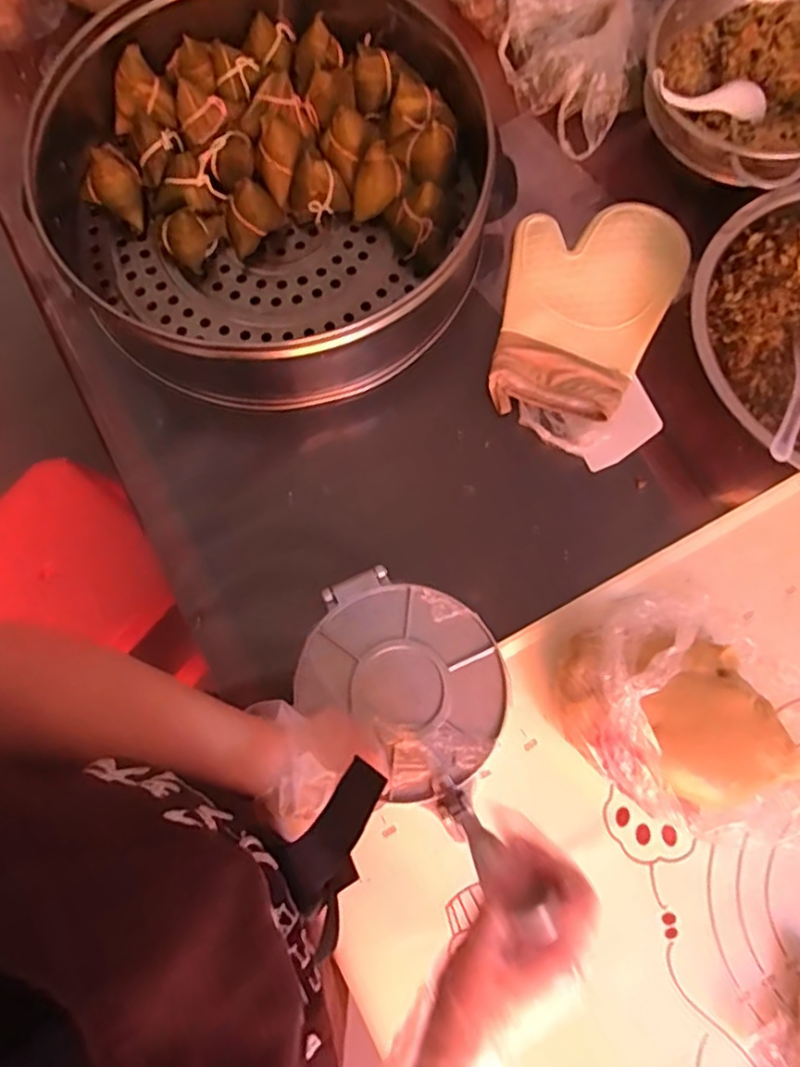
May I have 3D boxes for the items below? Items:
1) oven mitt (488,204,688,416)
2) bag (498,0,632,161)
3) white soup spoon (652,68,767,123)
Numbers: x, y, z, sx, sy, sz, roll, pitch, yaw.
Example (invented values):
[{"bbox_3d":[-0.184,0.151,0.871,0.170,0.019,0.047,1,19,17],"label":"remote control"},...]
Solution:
[{"bbox_3d":[0.208,-0.250,0.715,0.180,0.028,0.263,12,76,2],"label":"oven mitt"},{"bbox_3d":[0.187,-0.543,0.763,0.148,0.086,0.164,12,76,2],"label":"bag"},{"bbox_3d":[0.319,-0.454,0.687,0.163,0.030,0.046,-12,77,-23],"label":"white soup spoon"}]

